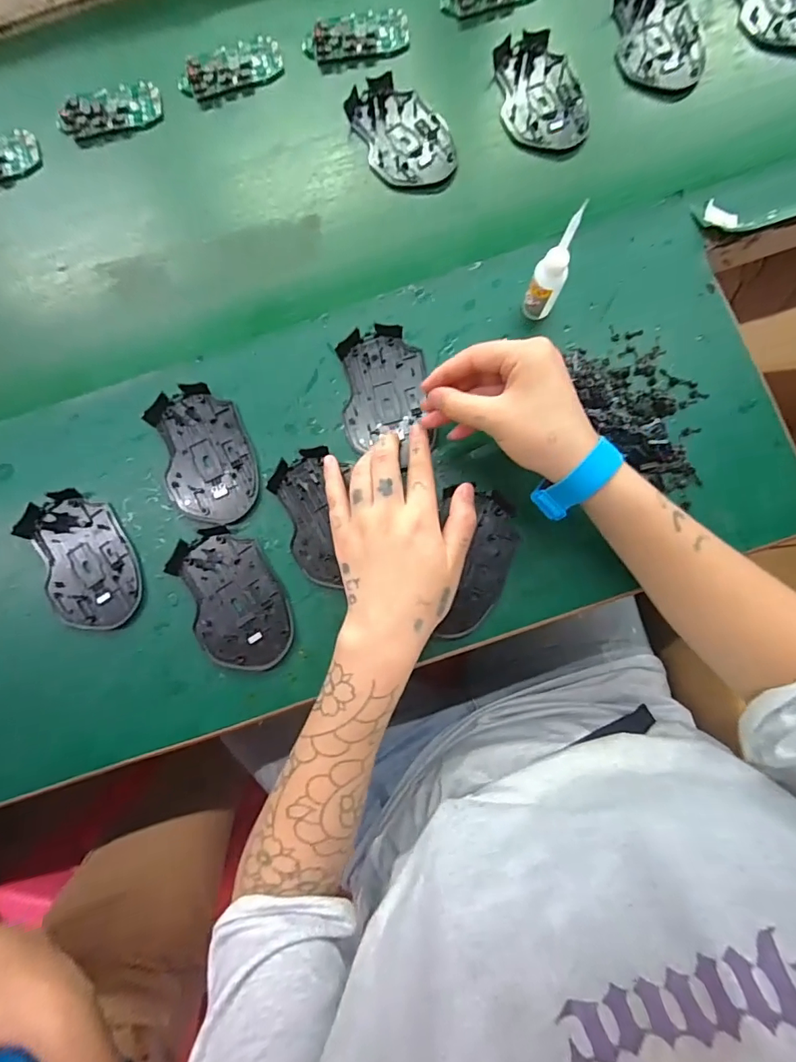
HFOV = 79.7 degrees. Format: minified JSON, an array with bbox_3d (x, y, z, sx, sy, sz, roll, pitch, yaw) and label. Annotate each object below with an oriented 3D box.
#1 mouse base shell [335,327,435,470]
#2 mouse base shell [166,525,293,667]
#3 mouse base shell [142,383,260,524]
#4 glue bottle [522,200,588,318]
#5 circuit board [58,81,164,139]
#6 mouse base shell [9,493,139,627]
[{"bbox_3d":[-0.011,-0.116,0.389,0.069,0.010,0.103,-9,81,2],"label":"mouse base shell"},{"bbox_3d":[-0.129,0.054,0.374,0.073,0.008,0.113,-25,81,-1],"label":"mouse base shell"},{"bbox_3d":[-0.156,-0.062,0.387,0.072,0.013,0.113,-23,81,0],"label":"mouse base shell"},{"bbox_3d":[0.112,-0.189,0.348,0.023,0.100,0.020,22,83,6],"label":"glue bottle"},{"bbox_3d":[-0.270,-0.397,0.449,0.092,0.015,0.044,-16,81,1],"label":"circuit board"},{"bbox_3d":[-0.252,0.024,0.380,0.073,0.012,0.114,-34,81,-2],"label":"mouse base shell"}]

